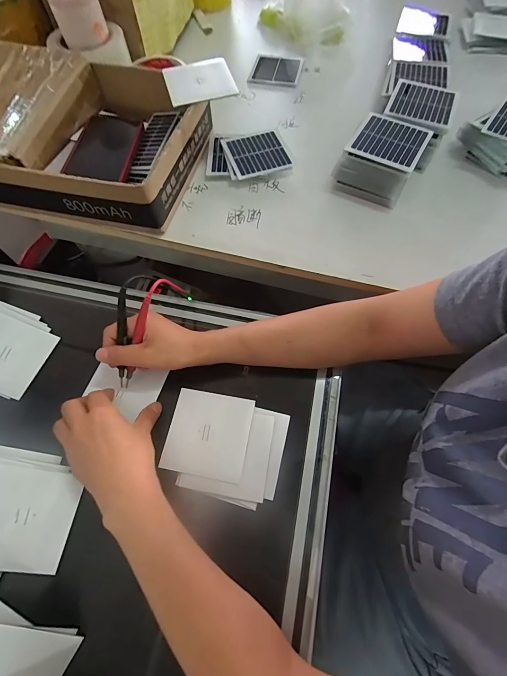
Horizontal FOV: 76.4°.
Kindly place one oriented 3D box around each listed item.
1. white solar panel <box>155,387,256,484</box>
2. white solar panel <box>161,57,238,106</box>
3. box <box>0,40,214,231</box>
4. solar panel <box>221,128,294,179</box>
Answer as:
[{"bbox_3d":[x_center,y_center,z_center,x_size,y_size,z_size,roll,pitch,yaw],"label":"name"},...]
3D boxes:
[{"bbox_3d":[-0.050,0.105,0.358,0.087,0.005,0.088,10,65,6],"label":"white solar panel"},{"bbox_3d":[-0.072,-0.346,0.433,0.087,0.012,0.073,-16,65,-6],"label":"white solar panel"},{"bbox_3d":[-0.260,-0.285,0.450,0.361,0.084,0.232,13,65,7],"label":"box"},{"bbox_3d":[0.004,-0.271,0.469,0.079,0.006,0.092,-17,65,-7],"label":"solar panel"}]

